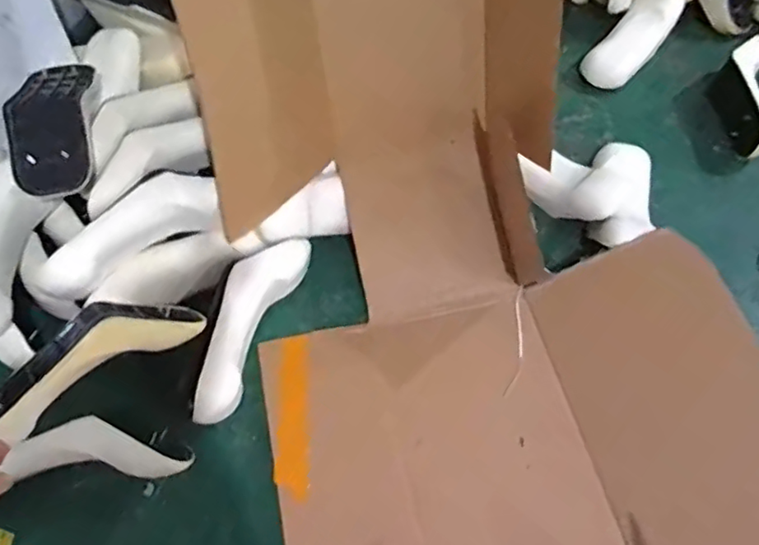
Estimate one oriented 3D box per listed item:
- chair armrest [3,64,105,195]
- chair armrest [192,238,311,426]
[{"bbox_3d":[-0.770,-0.375,1.444,0.175,0.152,0.454,-9,45,-8],"label":"chair armrest"},{"bbox_3d":[-0.321,0.111,1.416,0.137,0.138,0.496,18,58,10],"label":"chair armrest"}]

